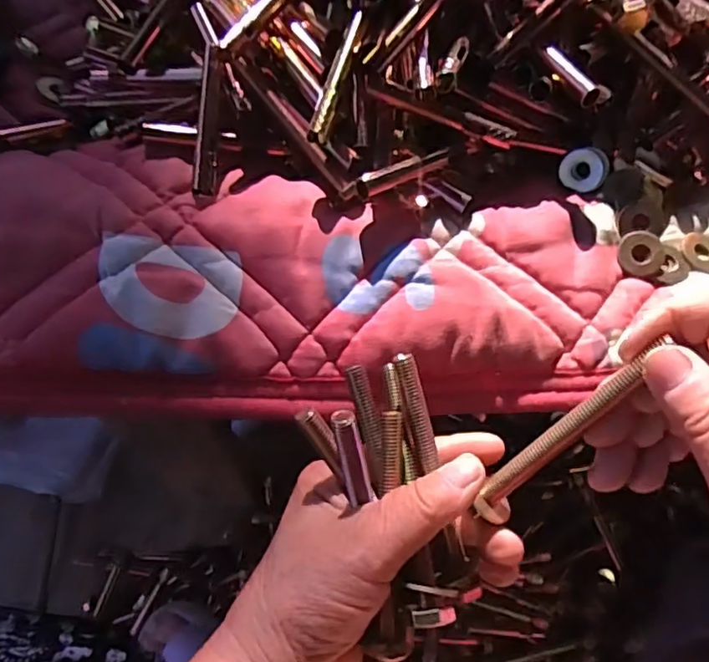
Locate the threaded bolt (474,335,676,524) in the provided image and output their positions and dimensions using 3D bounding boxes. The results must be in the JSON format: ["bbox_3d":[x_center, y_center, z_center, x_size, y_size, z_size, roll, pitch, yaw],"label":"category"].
[{"bbox_3d":[0.081,0.039,0.225,0.010,0.092,0.012,48,29,17],"label":"threaded bolt"}]

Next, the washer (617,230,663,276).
[{"bbox_3d":[0.157,-0.043,0.318,0.023,0.004,0.025,-1,82,6],"label":"washer"}]

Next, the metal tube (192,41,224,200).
[{"bbox_3d":[-0.079,-0.115,0.317,0.011,0.008,0.085,3,83,-2],"label":"metal tube"}]

